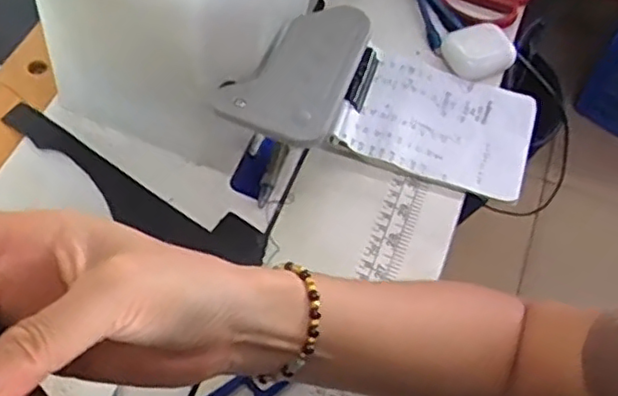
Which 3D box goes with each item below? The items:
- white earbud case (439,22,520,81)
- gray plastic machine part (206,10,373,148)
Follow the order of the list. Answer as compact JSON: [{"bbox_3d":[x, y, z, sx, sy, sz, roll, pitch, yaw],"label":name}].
[{"bbox_3d":[0.136,-0.122,0.535,0.047,0.019,0.047,-17,60,-12],"label":"white earbud case"},{"bbox_3d":[-0.008,-0.082,0.404,0.068,0.012,0.105,18,59,9],"label":"gray plastic machine part"}]

